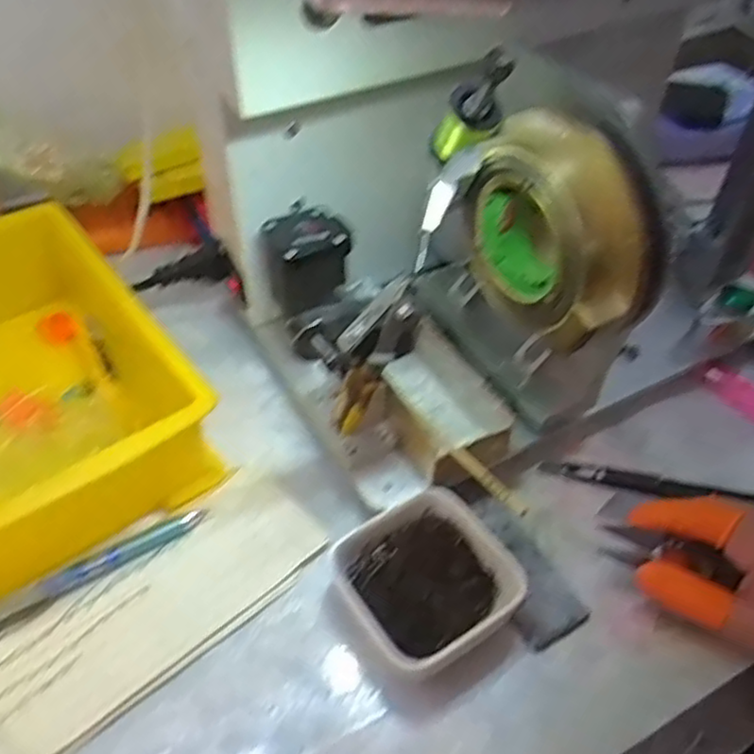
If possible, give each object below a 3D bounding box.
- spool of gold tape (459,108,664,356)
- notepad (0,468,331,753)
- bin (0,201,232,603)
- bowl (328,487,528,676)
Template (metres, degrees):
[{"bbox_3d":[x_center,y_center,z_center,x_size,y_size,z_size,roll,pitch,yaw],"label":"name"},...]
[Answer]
[{"bbox_3d":[0.089,-0.072,0.354,0.044,0.094,0.107,-25,52,-19],"label":"spool of gold tape"},{"bbox_3d":[-0.131,0.116,0.368,0.206,0.023,0.079,-36,56,-26],"label":"notepad"},{"bbox_3d":[-0.234,0.000,0.443,0.175,0.073,0.280,-32,55,-24],"label":"bin"},{"bbox_3d":[0.026,0.107,0.374,0.081,0.030,0.080,-29,53,-22],"label":"bowl"}]

